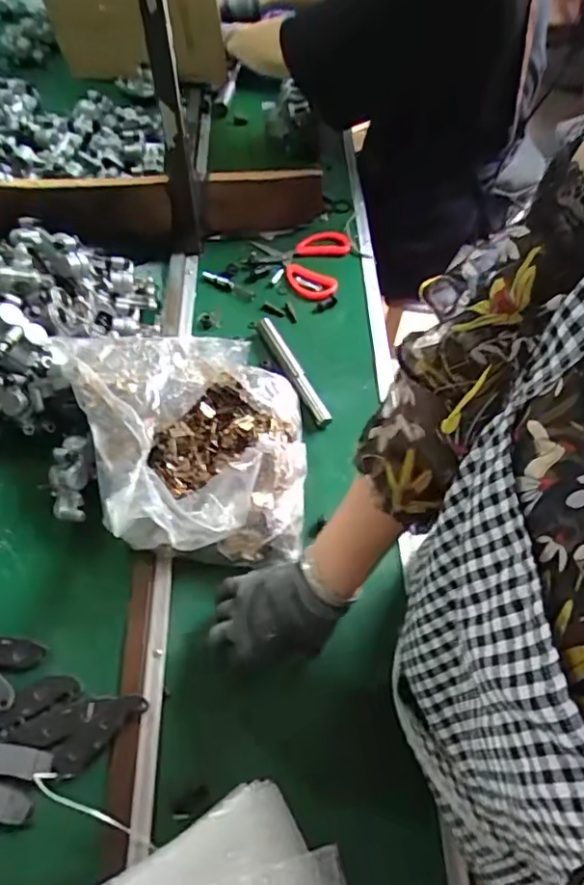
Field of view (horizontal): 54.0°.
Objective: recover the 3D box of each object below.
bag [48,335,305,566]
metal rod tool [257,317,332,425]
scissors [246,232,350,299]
[{"bbox_3d":[-0.109,0.007,0.619,0.246,0.118,0.241,-7,55,-4],"label":"bag"},{"bbox_3d":[0.000,-0.100,0.751,0.025,0.018,0.191,-19,57,-12],"label":"metal rod tool"},{"bbox_3d":[0.010,-0.269,0.861,0.146,0.020,0.129,5,55,4],"label":"scissors"}]

